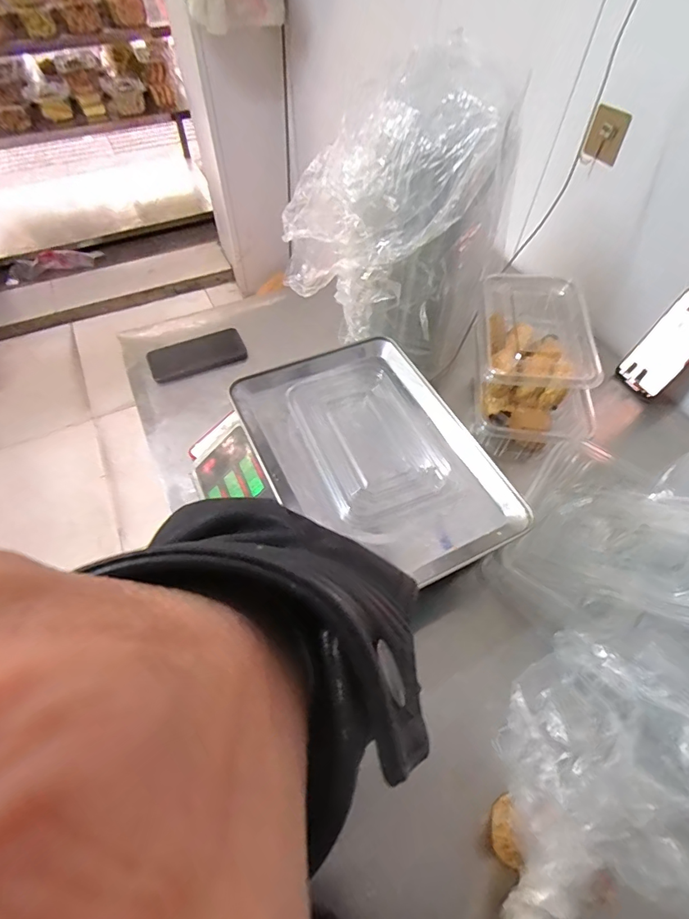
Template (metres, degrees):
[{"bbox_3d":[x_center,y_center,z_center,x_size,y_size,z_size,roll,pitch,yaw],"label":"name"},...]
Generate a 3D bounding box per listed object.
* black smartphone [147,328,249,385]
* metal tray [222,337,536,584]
[{"bbox_3d":[-0.257,-0.184,0.786,0.161,0.011,0.087,-22,60,-15],"label":"black smartphone"},{"bbox_3d":[0.034,-0.011,0.528,0.239,0.024,0.325,-24,60,-16],"label":"metal tray"}]

